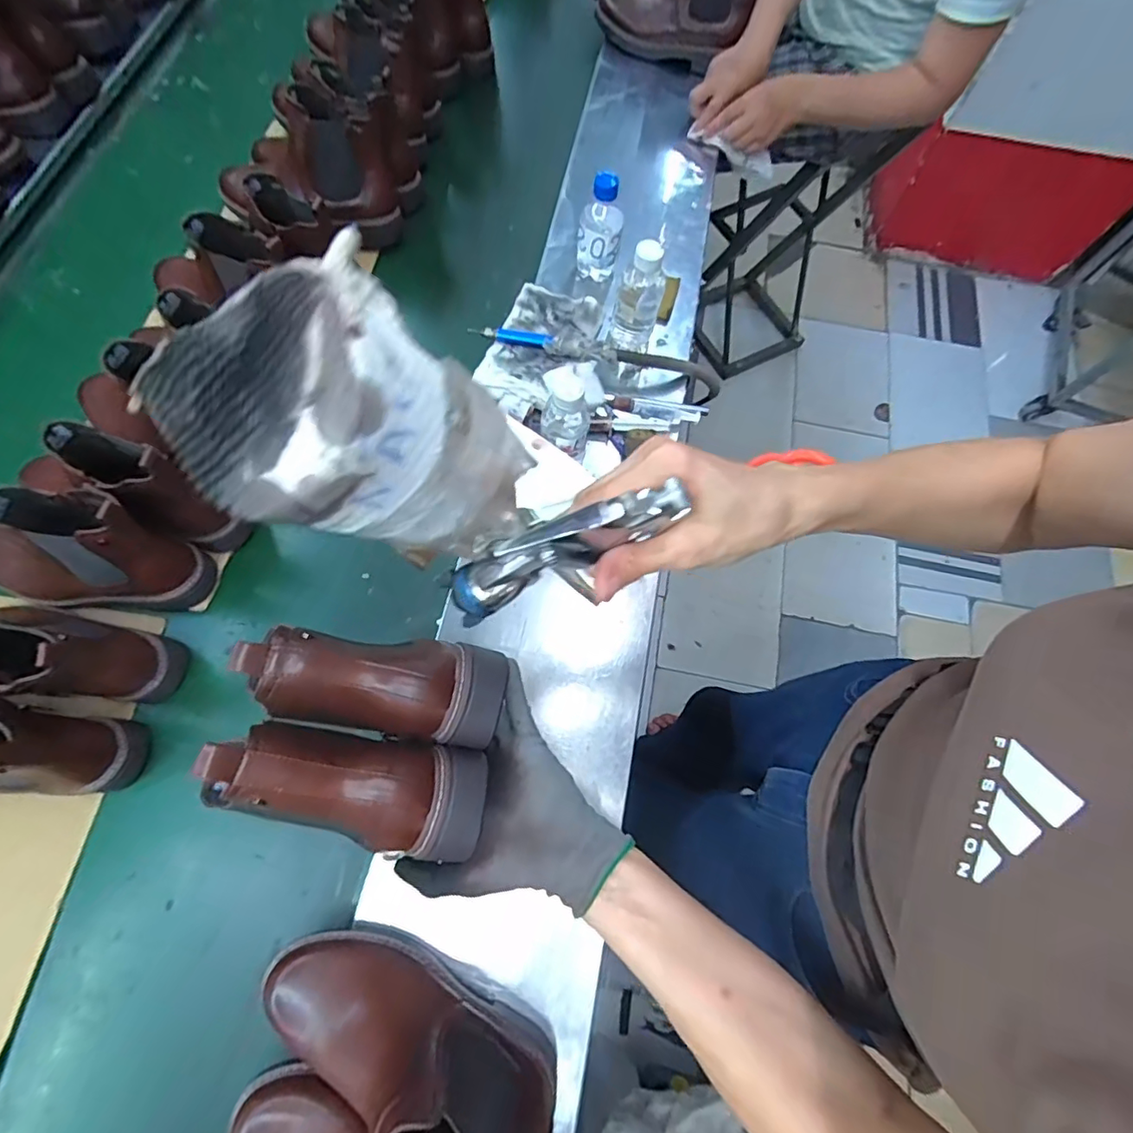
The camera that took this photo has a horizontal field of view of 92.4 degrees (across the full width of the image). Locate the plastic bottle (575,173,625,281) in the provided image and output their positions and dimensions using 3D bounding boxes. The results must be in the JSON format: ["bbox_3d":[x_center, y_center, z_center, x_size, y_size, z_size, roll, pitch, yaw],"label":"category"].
[{"bbox_3d":[0.044,-0.440,0.728,0.055,0.141,0.051,12,70,2],"label":"plastic bottle"}]

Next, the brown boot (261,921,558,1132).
[{"bbox_3d":[-0.127,0.367,0.406,0.249,0.146,0.091,23,71,6],"label":"brown boot"}]

